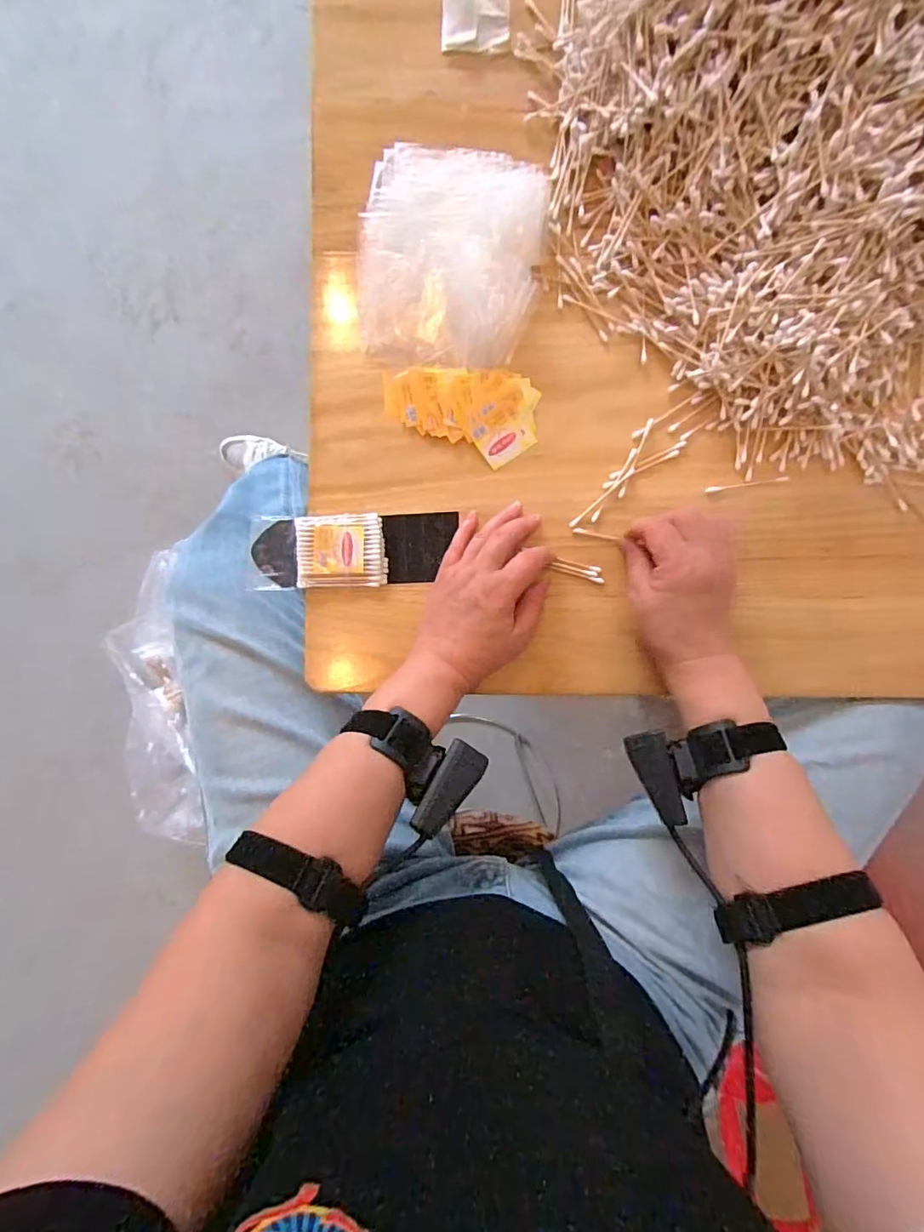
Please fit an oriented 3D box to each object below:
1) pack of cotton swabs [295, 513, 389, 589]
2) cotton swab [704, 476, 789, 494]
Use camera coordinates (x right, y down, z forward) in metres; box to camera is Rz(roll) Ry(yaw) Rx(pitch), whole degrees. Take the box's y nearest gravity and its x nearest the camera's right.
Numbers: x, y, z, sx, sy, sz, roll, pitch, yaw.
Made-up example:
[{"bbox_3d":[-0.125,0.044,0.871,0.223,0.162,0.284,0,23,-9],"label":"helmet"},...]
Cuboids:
[{"bbox_3d":[-0.106,-0.058,0.461,0.078,0.014,0.063,-1,91,2],"label":"pack of cotton swabs"},{"bbox_3d":[0.251,-0.116,0.456,0.070,0.004,0.005,-8,91,2],"label":"cotton swab"}]

